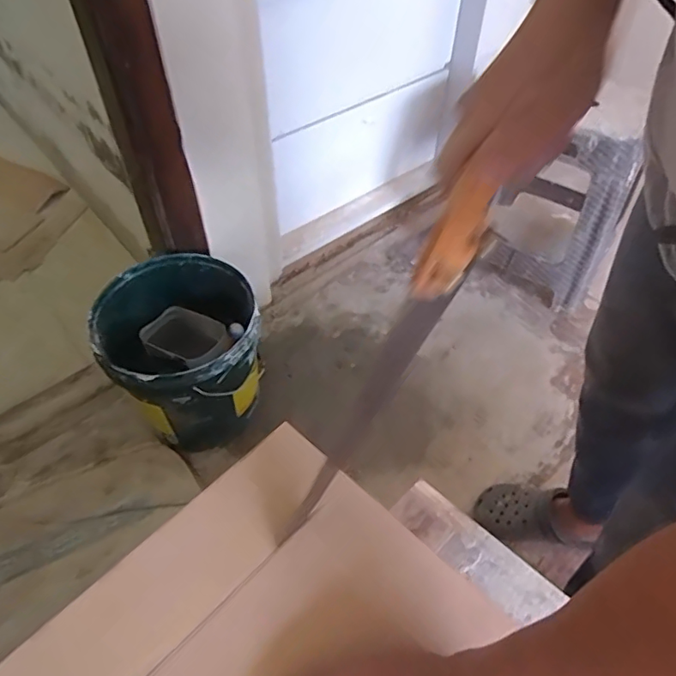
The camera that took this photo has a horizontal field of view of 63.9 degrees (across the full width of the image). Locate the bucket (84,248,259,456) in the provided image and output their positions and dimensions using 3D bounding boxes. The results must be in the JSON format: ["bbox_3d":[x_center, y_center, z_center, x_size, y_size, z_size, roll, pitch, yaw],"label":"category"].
[{"bbox_3d":[-0.307,0.048,1.126,0.289,0.326,0.304,0,50,0],"label":"bucket"}]

